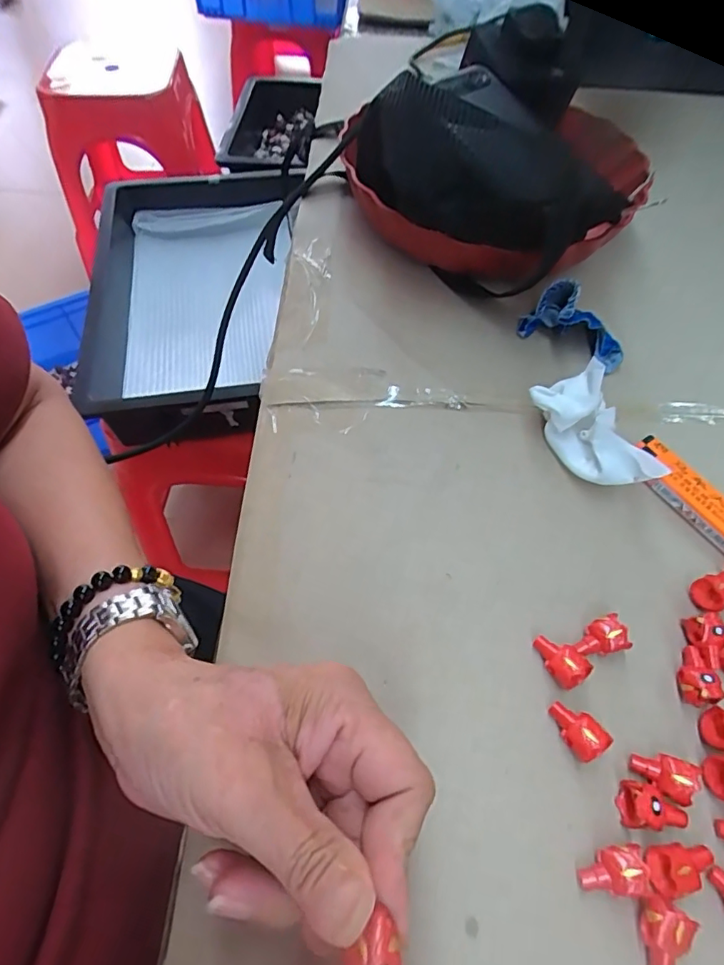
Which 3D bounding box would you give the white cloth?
[{"bbox_3d":[0.128,-0.028,0.294,0.029,0.044,0.076,-21,60,-14],"label":"white cloth"}]

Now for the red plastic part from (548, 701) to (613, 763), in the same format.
[{"bbox_3d":[0.094,0.109,0.232,0.015,0.013,0.026,-34,64,-21],"label":"red plastic part"}]

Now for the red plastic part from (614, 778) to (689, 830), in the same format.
[{"bbox_3d":[0.120,0.134,0.216,0.026,0.013,0.017,11,58,6],"label":"red plastic part"}]

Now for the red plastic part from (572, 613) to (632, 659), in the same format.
[{"bbox_3d":[0.111,0.074,0.251,0.024,0.016,0.016,-12,58,-9],"label":"red plastic part"}]

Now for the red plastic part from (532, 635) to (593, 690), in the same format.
[{"bbox_3d":[0.092,0.083,0.247,0.015,0.012,0.026,-36,65,-21],"label":"red plastic part"}]

